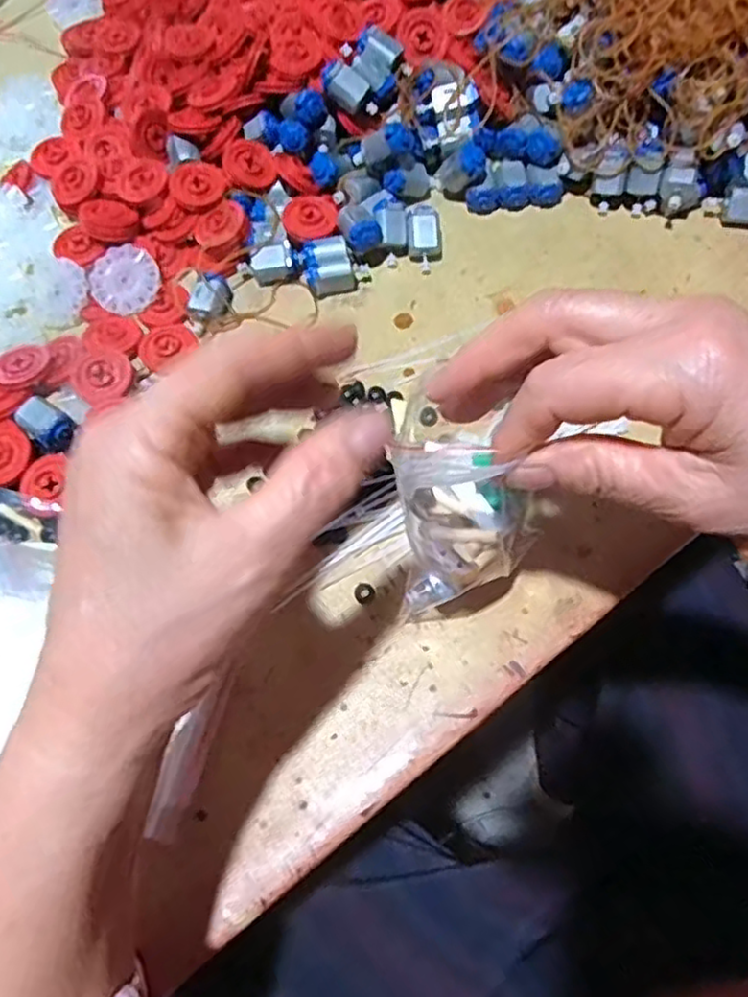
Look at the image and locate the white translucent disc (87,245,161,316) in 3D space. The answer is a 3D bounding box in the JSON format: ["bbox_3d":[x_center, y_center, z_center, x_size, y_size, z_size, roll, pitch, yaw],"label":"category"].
[{"bbox_3d":[-0.145,-0.127,0.407,0.040,0.004,0.039,0,91,3],"label":"white translucent disc"}]

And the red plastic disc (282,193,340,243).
[{"bbox_3d":[-0.038,-0.168,0.418,0.033,0.006,0.033,-1,66,1],"label":"red plastic disc"}]

